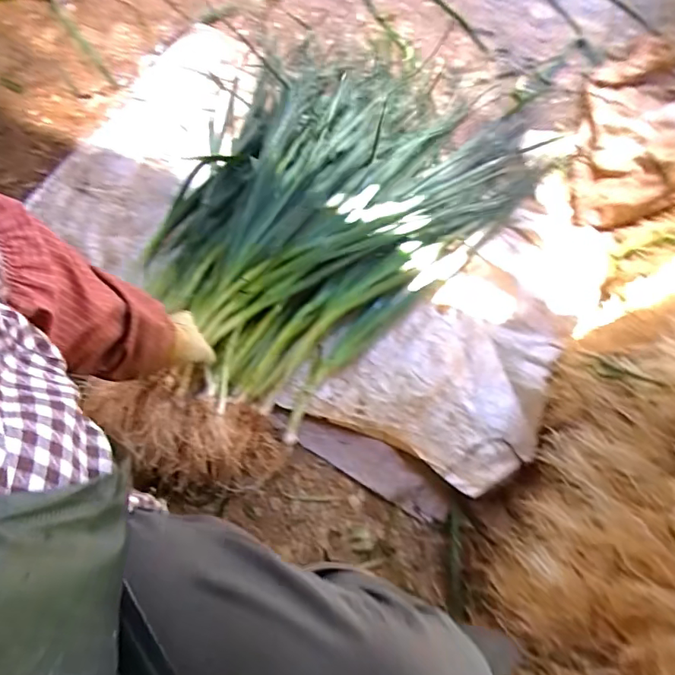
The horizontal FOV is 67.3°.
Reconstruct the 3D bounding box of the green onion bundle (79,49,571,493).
[{"bbox_3d":[-0.048,-0.213,0.829,0.479,0.102,0.816,40,70,15],"label":"green onion bundle"}]

